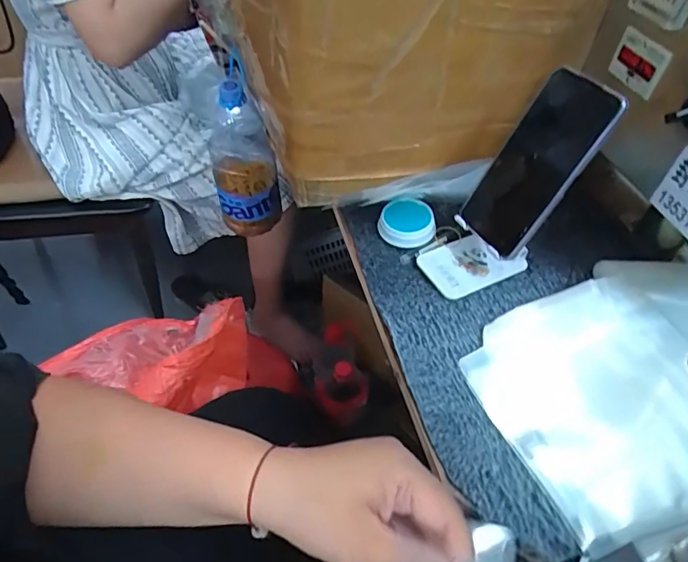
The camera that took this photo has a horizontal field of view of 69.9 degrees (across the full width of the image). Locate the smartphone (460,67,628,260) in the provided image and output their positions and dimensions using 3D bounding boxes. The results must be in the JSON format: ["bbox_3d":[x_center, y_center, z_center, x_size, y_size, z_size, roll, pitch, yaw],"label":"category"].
[{"bbox_3d":[0.169,-0.102,0.441,0.006,0.160,0.070,-4,45,-42],"label":"smartphone"}]

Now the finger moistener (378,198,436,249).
[{"bbox_3d":[0.069,-0.063,0.544,0.060,0.030,0.052,9,49,5],"label":"finger moistener"}]

